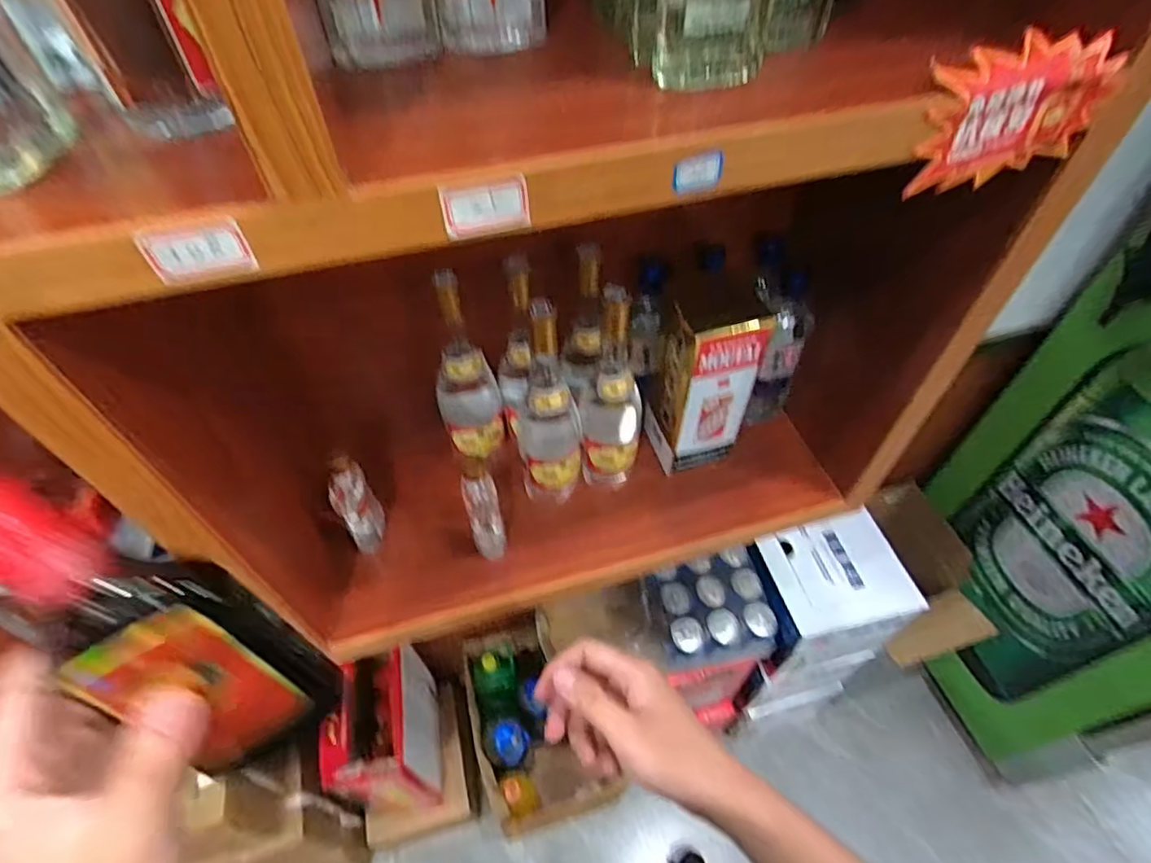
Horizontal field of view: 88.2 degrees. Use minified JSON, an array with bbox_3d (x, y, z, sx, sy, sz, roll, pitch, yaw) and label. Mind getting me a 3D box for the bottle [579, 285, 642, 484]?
[{"bbox_3d":[0.044,-0.047,0.671,0.067,0.283,0.083,6,52,6],"label":"bottle"}]

